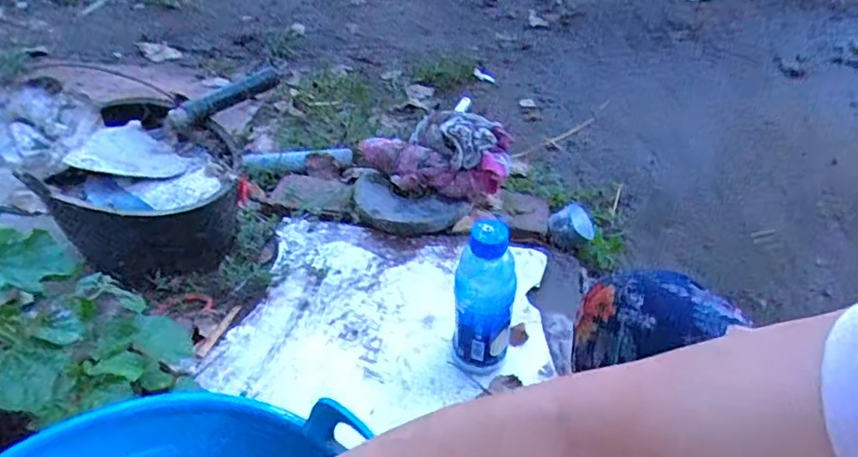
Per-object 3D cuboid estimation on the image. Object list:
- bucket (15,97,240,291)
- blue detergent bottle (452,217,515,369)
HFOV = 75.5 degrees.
[{"bbox_3d":[-0.388,-0.056,0.818,0.245,0.167,0.258,0,42,0],"label":"bucket"},{"bbox_3d":[0.063,0.088,0.645,0.066,0.218,0.056,5,42,6],"label":"blue detergent bottle"}]

